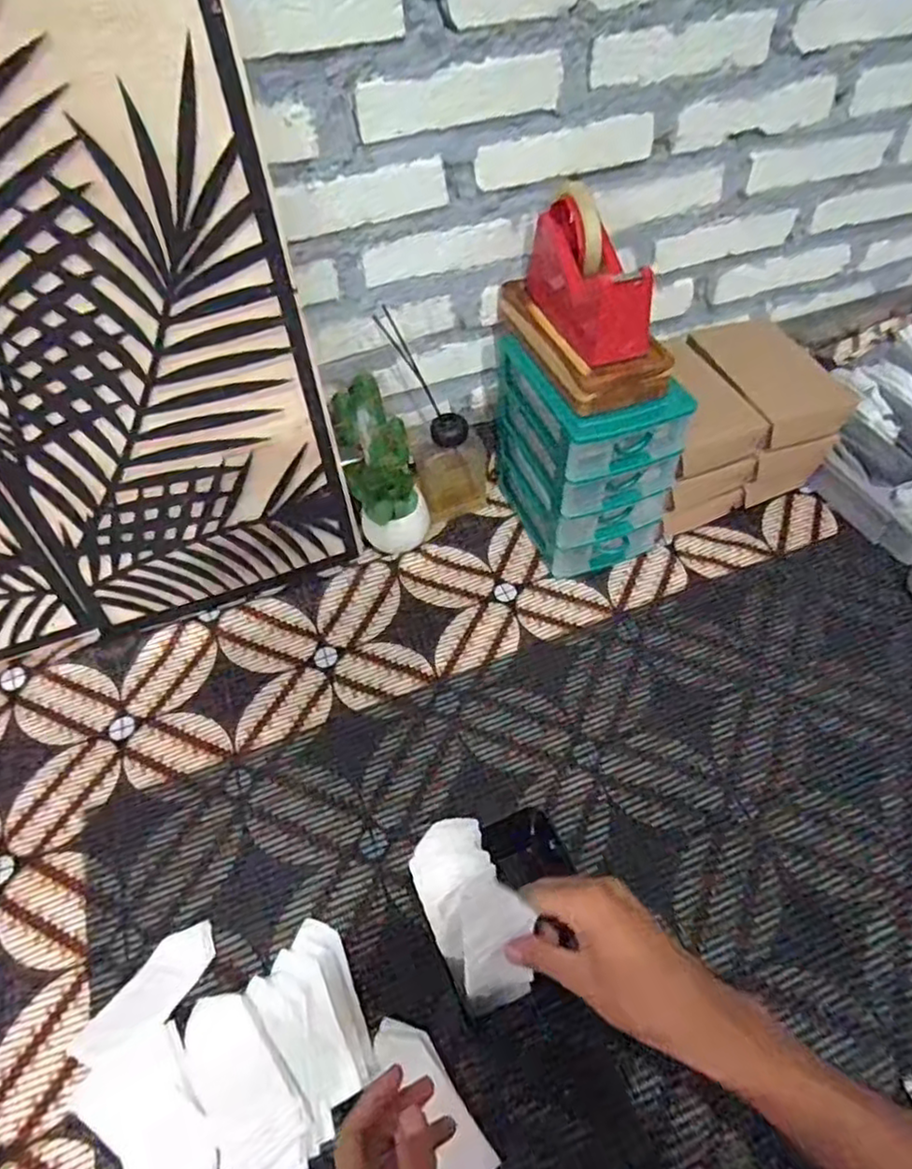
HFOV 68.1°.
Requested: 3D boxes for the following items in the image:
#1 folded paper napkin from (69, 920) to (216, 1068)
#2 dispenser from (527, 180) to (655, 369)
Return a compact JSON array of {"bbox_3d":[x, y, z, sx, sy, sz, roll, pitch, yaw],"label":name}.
[{"bbox_3d":[-0.232,0.311,0.515,0.043,0.008,0.111,26,42,23],"label":"folded paper napkin"},{"bbox_3d":[0.123,-0.294,0.634,0.052,0.111,0.149,-20,54,-13],"label":"dispenser"}]

